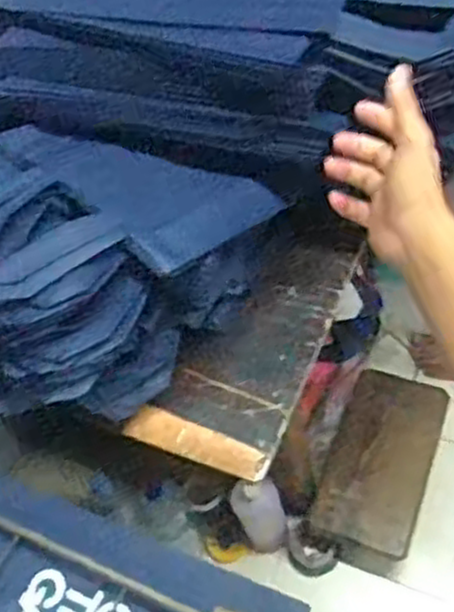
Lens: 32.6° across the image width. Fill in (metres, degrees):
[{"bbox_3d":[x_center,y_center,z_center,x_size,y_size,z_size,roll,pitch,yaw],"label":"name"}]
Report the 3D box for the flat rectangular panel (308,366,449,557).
[{"bbox_3d":[0.271,0.279,1.375,0.172,0.037,0.330,16,105,13],"label":"flat rectangular panel"}]

